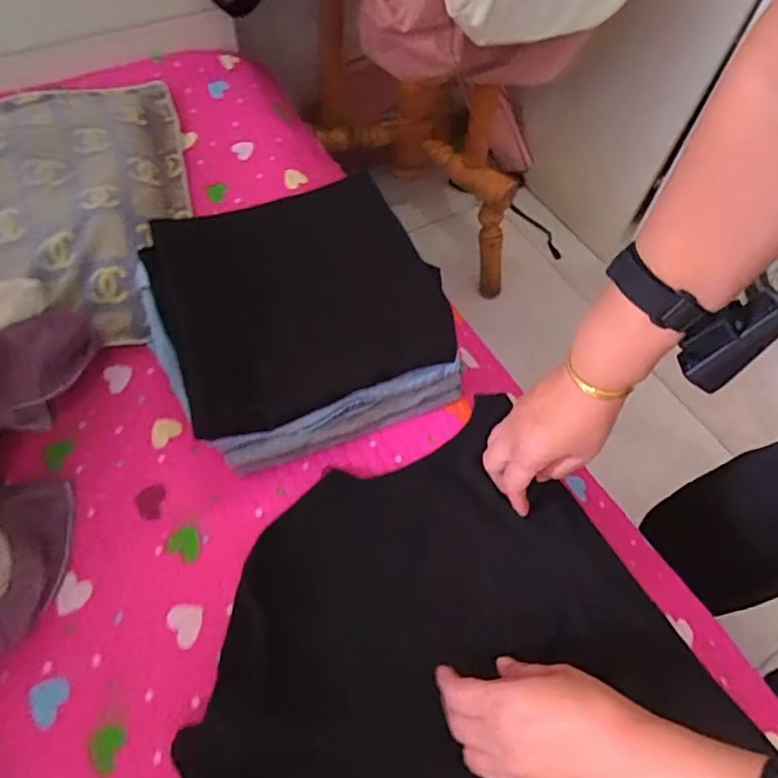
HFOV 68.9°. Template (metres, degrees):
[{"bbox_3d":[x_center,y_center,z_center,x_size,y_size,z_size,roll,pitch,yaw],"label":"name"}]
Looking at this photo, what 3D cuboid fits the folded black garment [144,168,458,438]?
[{"bbox_3d":[-0.084,-0.087,0.526,0.243,0.022,0.211,-21,75,-8],"label":"folded black garment"}]

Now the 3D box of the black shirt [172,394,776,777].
[{"bbox_3d":[0.100,0.283,0.381,0.359,0.083,0.556,-26,64,-19],"label":"black shirt"}]

